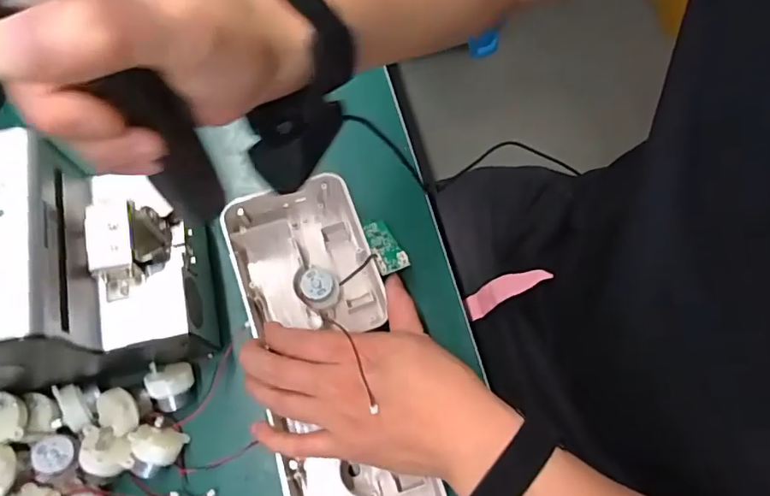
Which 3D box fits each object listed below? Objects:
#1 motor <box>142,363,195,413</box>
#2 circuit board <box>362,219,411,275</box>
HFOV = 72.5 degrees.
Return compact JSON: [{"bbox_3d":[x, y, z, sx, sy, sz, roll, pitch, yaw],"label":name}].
[{"bbox_3d":[-0.154,0.101,0.384,0.030,0.031,0.034,-9,71,-4],"label":"motor"},{"bbox_3d":[-0.002,-0.005,0.411,0.023,0.010,0.063,-19,41,-7],"label":"circuit board"}]

